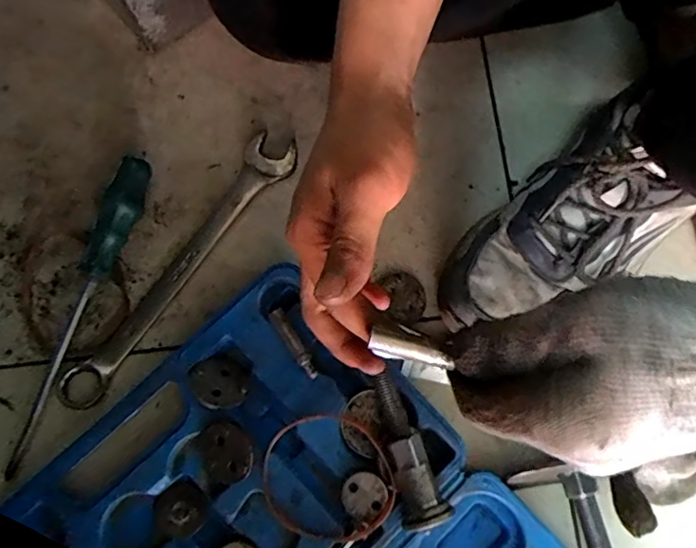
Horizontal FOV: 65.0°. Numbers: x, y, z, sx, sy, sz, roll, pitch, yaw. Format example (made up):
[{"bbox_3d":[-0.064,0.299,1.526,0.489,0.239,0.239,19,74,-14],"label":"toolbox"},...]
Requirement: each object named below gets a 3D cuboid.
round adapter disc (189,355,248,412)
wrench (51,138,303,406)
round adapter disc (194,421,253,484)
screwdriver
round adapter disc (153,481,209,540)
[{"bbox_3d":[-0.091,0.078,0.385,0.039,0.004,0.037,8,63,-16],"label":"round adapter disc"},{"bbox_3d":[-0.127,-0.005,0.422,0.039,0.010,0.252,34,80,7],"label":"wrench"},{"bbox_3d":[-0.081,0.119,0.366,0.041,0.009,0.041,0,90,24],"label":"round adapter disc"},{"bbox_3d":[-0.199,0.027,0.401,0.023,0.032,0.240,18,78,4],"label":"screwdriver"},{"bbox_3d":[-0.114,0.161,0.371,0.035,0.005,0.032,0,78,0],"label":"round adapter disc"}]

